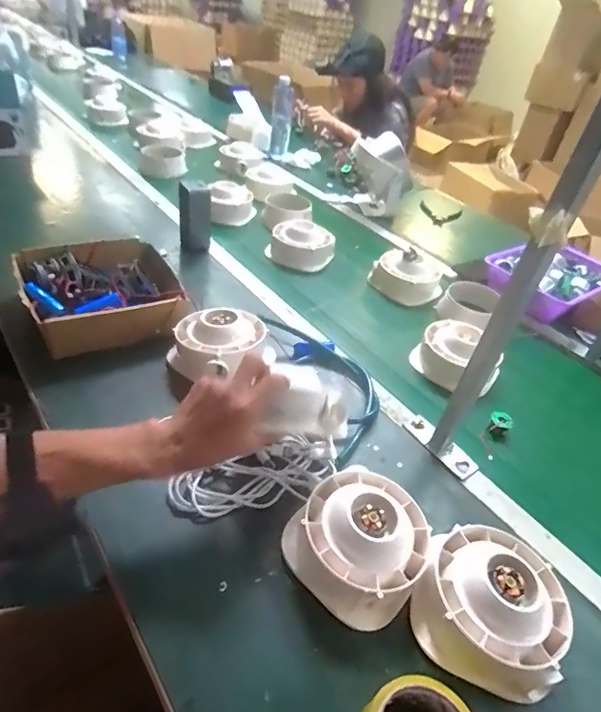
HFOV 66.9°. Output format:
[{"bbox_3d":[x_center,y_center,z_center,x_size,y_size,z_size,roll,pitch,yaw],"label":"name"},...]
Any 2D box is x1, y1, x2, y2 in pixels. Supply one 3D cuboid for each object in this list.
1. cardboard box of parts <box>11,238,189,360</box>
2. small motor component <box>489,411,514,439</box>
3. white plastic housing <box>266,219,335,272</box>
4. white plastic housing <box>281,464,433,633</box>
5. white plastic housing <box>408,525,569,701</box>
[{"bbox_3d":[-0.326,-0.110,0.753,0.236,0.065,0.243,-11,44,-25],"label":"cardboard box of parts"},{"bbox_3d":[0.290,0.101,0.667,0.027,0.030,0.030,-22,50,-34],"label":"small motor component"},{"bbox_3d":[0.004,-0.248,1.006,0.148,0.063,0.123,25,41,17],"label":"white plastic housing"},{"bbox_3d":[0.062,0.183,0.464,0.128,0.066,0.134,7,39,-6],"label":"white plastic housing"},{"bbox_3d":[0.184,0.232,0.437,0.126,0.061,0.133,7,39,-6],"label":"white plastic housing"}]

